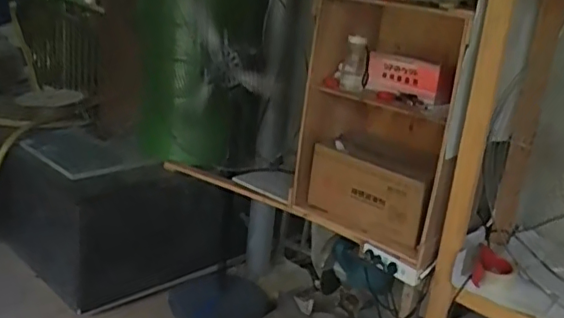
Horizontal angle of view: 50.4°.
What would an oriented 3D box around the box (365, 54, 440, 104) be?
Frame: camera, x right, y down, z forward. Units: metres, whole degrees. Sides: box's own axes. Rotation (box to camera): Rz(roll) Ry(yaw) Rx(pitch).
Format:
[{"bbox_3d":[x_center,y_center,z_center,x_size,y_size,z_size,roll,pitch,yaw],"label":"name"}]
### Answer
[{"bbox_3d":[0.348,-0.236,1.735,0.216,0.099,0.052,19,23,34],"label":"box"}]

